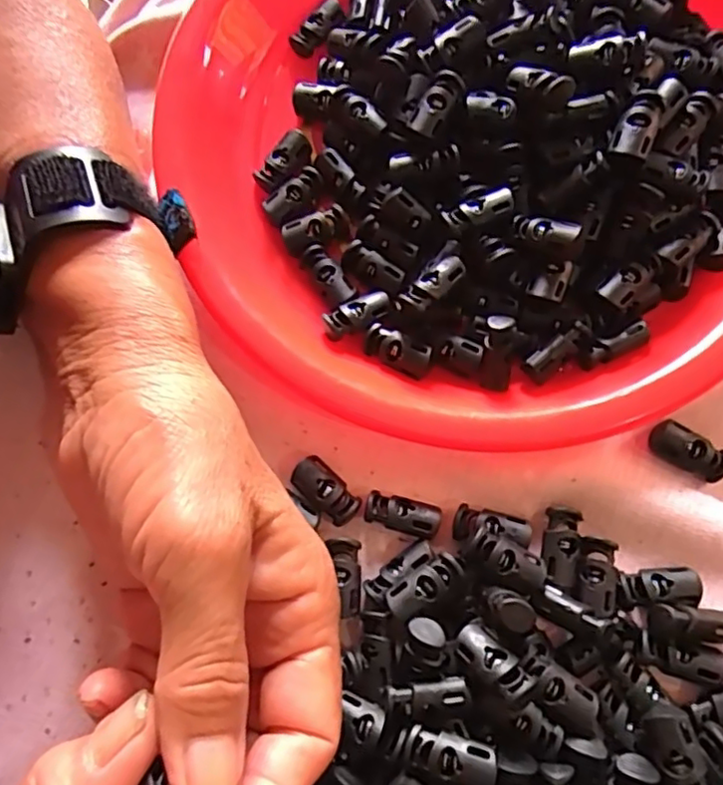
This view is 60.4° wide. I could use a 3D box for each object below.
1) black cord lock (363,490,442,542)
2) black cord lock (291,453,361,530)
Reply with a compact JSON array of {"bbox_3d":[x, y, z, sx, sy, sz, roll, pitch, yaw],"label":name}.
[{"bbox_3d":[0.015,0.044,0.226,0.027,0.006,0.012,17,75,6],"label":"black cord lock"},{"bbox_3d":[-0.013,0.037,0.231,0.027,0.009,0.014,42,79,12],"label":"black cord lock"}]

